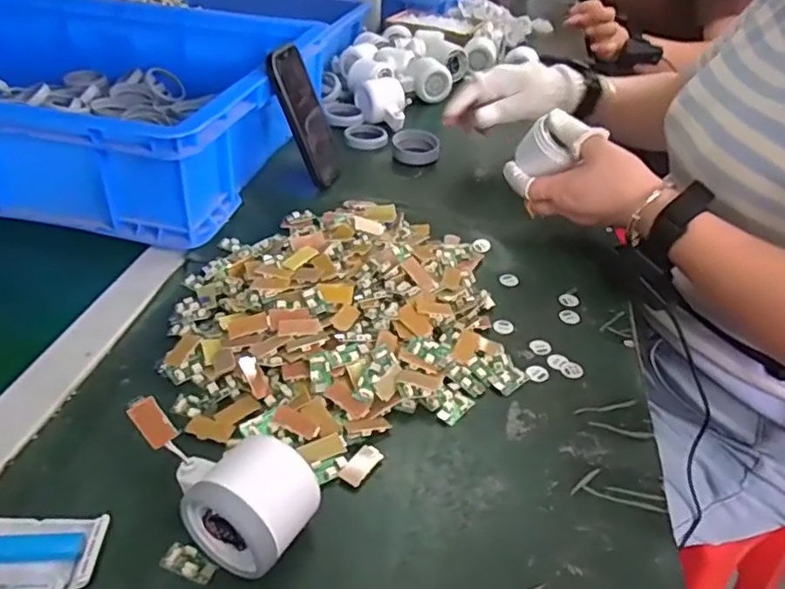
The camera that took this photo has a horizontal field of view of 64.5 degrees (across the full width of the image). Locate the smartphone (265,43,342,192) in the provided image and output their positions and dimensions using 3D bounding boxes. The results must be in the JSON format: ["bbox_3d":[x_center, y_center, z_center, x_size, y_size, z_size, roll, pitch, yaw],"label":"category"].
[{"bbox_3d":[-0.095,-0.195,0.687,0.011,0.150,0.069,-7,30,26],"label":"smartphone"}]

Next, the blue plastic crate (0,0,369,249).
[{"bbox_3d":[-0.404,-0.244,0.729,0.559,0.117,0.399,9,36,7],"label":"blue plastic crate"}]

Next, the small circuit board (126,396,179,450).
[{"bbox_3d":[-0.133,0.071,0.346,0.016,0.033,0.004,-39,32,-29],"label":"small circuit board"}]

